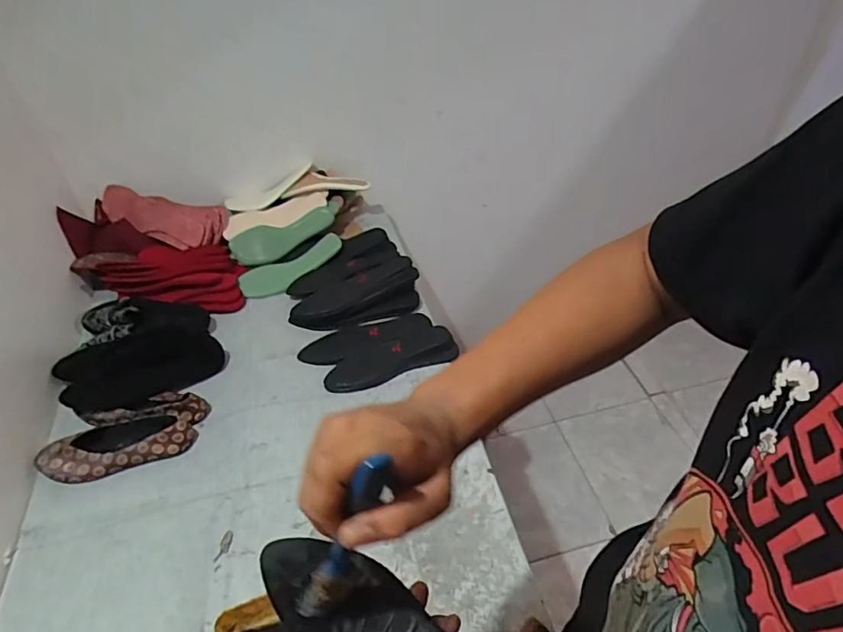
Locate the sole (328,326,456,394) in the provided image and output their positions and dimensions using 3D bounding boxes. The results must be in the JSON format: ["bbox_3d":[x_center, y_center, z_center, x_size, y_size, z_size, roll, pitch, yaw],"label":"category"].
[{"bbox_3d":[-0.055,0.076,0.943,0.237,0.021,0.080,-18,44,-13],"label":"sole"}]

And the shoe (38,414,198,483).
[{"bbox_3d":[-0.480,0.203,0.828,0.232,0.046,0.081,-14,43,-9],"label":"shoe"}]

